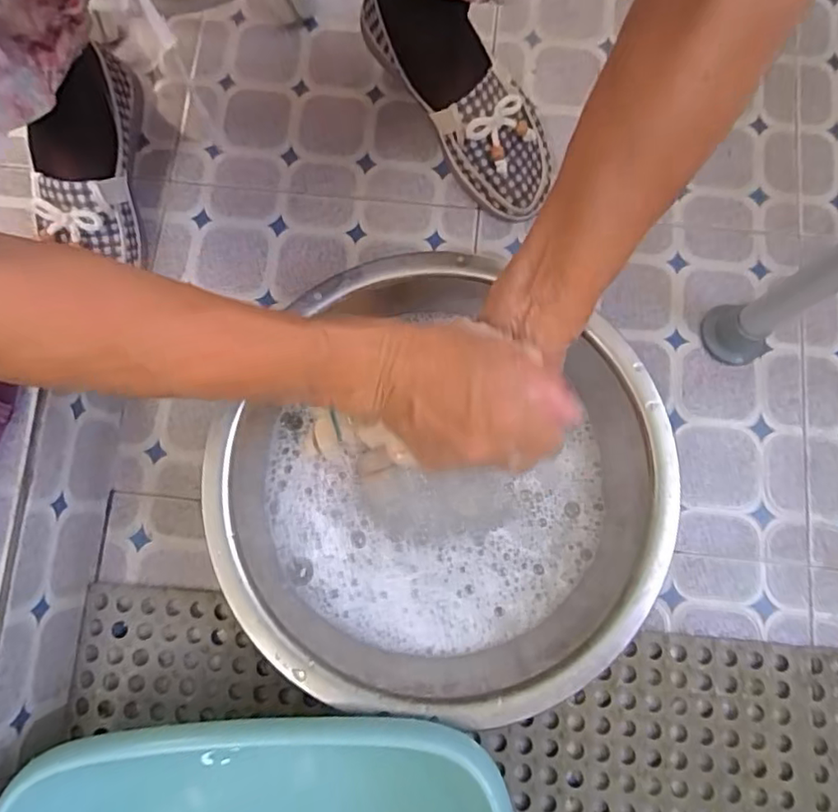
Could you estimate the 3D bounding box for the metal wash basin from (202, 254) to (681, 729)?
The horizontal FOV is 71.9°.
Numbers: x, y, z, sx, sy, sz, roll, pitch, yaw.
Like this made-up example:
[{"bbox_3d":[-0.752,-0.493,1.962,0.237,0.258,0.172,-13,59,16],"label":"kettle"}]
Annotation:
[{"bbox_3d":[0.015,0.066,0.449,0.306,0.097,0.302,0,79,0],"label":"metal wash basin"}]

